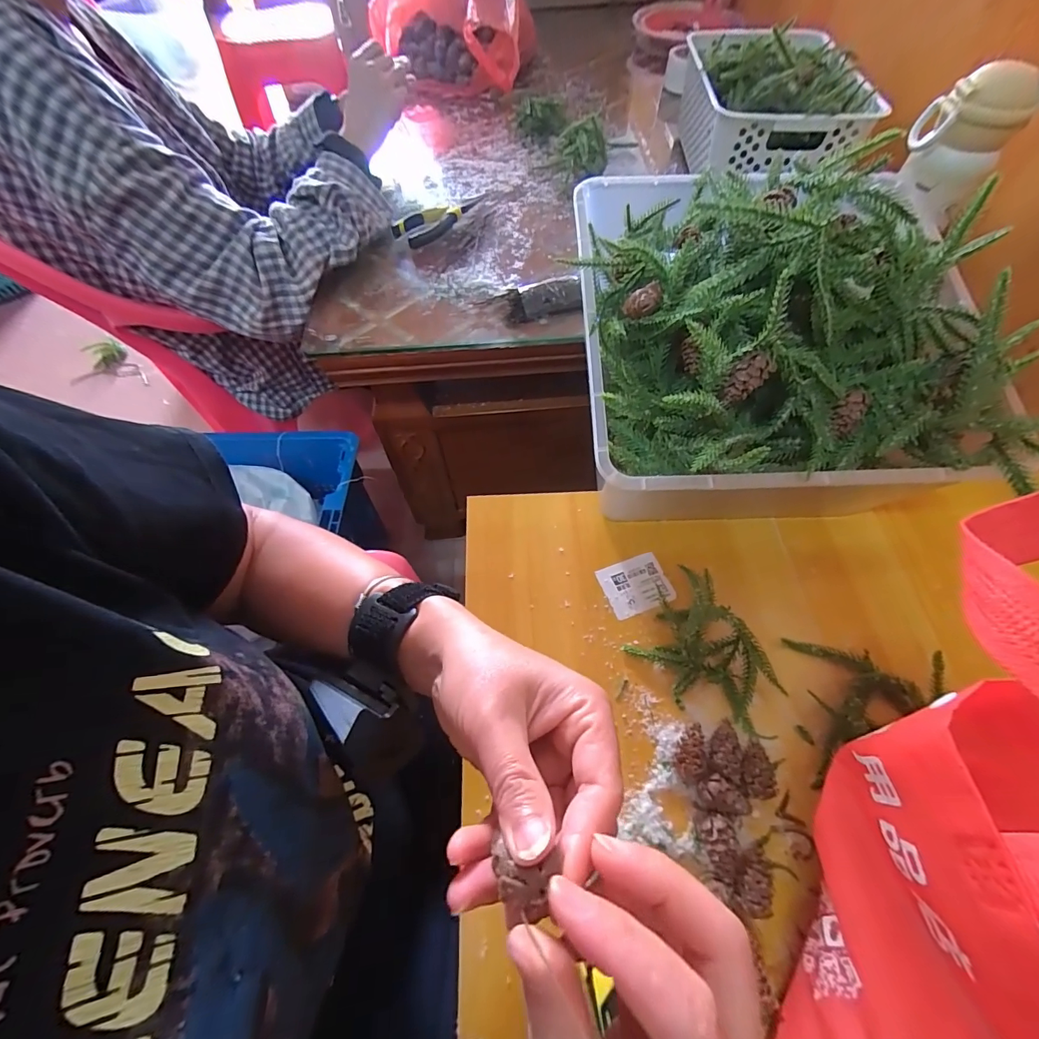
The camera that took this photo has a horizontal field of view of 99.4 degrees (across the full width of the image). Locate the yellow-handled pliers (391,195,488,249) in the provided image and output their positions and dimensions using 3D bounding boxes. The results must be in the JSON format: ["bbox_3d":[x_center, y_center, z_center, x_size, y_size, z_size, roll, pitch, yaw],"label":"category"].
[{"bbox_3d":[-0.104,-0.432,0.622,0.147,0.015,0.056,-38,66,-18],"label":"yellow-handled pliers"}]

